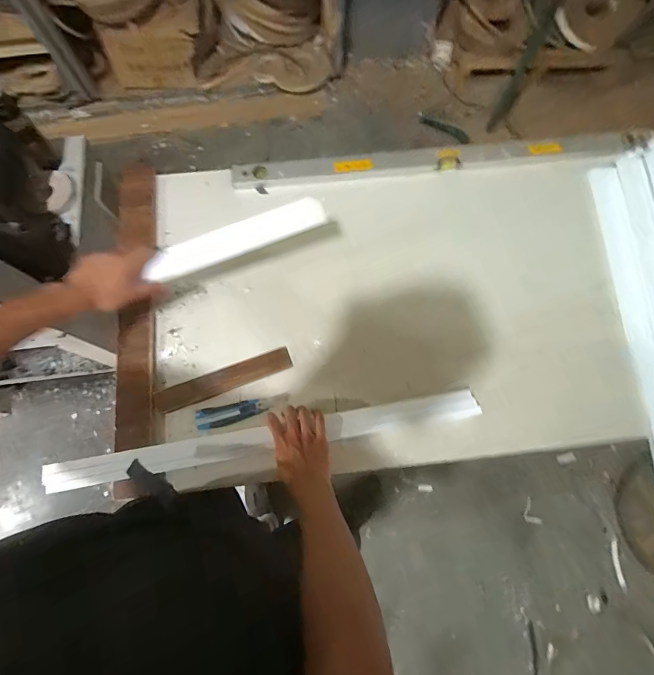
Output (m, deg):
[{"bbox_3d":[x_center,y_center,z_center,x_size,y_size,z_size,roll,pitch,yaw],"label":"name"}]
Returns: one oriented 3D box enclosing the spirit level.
[{"bbox_3d":[0.238,-0.409,0.866,0.892,0.027,0.075,-5,75,-2],"label":"spirit level"}]

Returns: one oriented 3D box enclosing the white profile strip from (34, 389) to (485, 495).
[{"bbox_3d":[-0.099,0.182,0.681,0.757,0.029,0.051,-9,75,-5],"label":"white profile strip"}]

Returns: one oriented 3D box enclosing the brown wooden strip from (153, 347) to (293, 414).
[{"bbox_3d":[-0.202,0.084,0.742,0.264,0.016,0.046,-21,76,-6],"label":"brown wooden strip"}]

